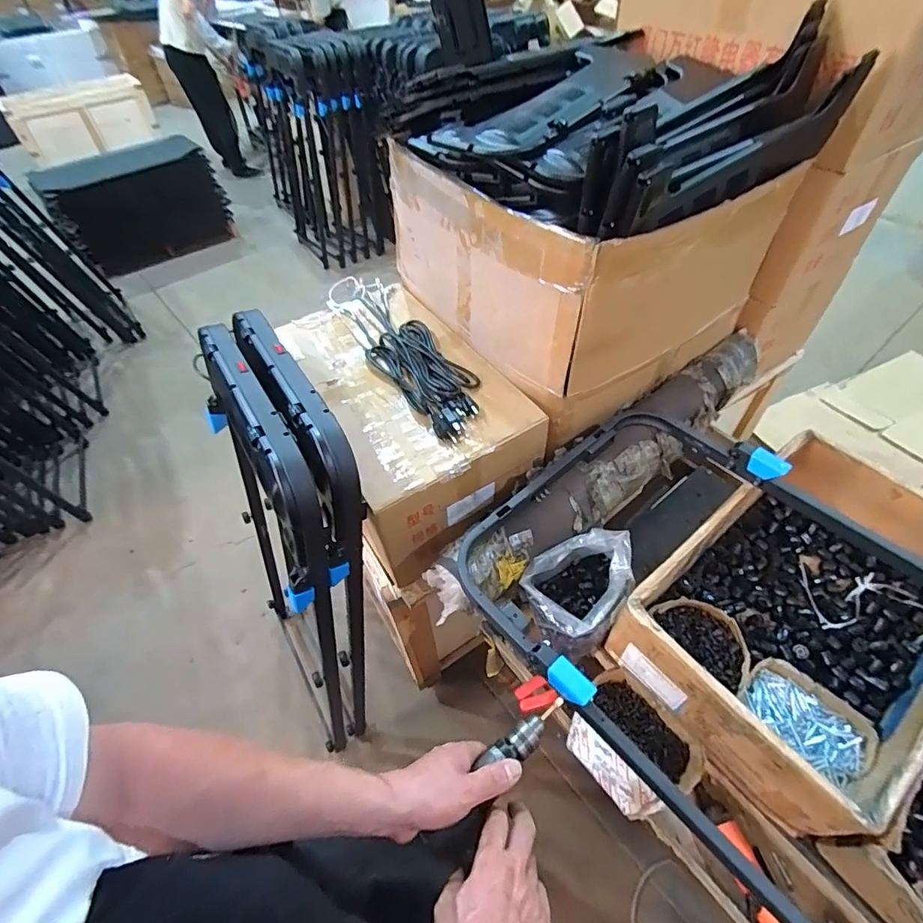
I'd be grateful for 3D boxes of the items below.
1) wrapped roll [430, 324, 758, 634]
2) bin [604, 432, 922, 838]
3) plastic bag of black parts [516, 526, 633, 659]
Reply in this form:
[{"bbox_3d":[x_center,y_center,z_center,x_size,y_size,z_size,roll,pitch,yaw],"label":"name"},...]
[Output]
[{"bbox_3d":[0.310,-0.022,0.886,0.859,0.094,0.130,-34,56,-23],"label":"wrapped roll"},{"bbox_3d":[0.545,0.228,0.758,0.530,0.171,0.344,-32,55,-21],"label":"bin"},{"bbox_3d":[0.200,0.209,0.810,0.147,0.135,0.176,34,60,28],"label":"plastic bag of black parts"}]

